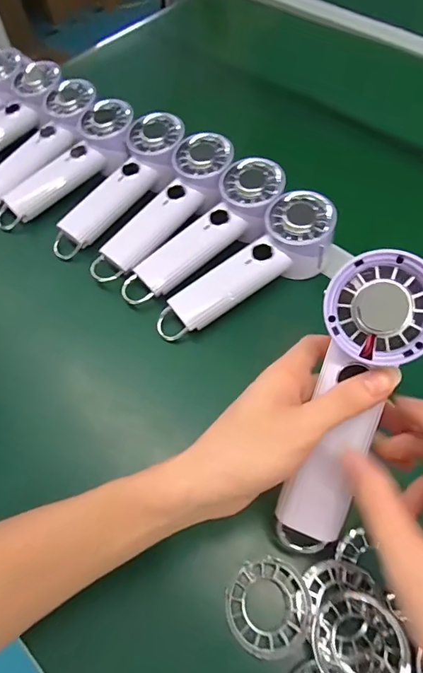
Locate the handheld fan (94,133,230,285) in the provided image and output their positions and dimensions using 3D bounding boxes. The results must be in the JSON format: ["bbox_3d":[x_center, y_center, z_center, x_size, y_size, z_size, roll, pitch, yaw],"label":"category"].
[{"bbox_3d":[-0.048,-0.129,0.460,0.061,0.035,0.191,39,86,22],"label":"handheld fan"}]

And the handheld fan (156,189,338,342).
[{"bbox_3d":[0.031,-0.061,0.410,0.196,0.037,0.069,-37,63,2],"label":"handheld fan"}]

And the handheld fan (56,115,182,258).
[{"bbox_3d":[-0.098,-0.160,0.480,0.068,0.036,0.191,38,86,22],"label":"handheld fan"}]

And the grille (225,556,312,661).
[{"bbox_3d":[0.038,0.181,0.291,0.053,0.015,0.055,-1,59,2],"label":"grille"}]

